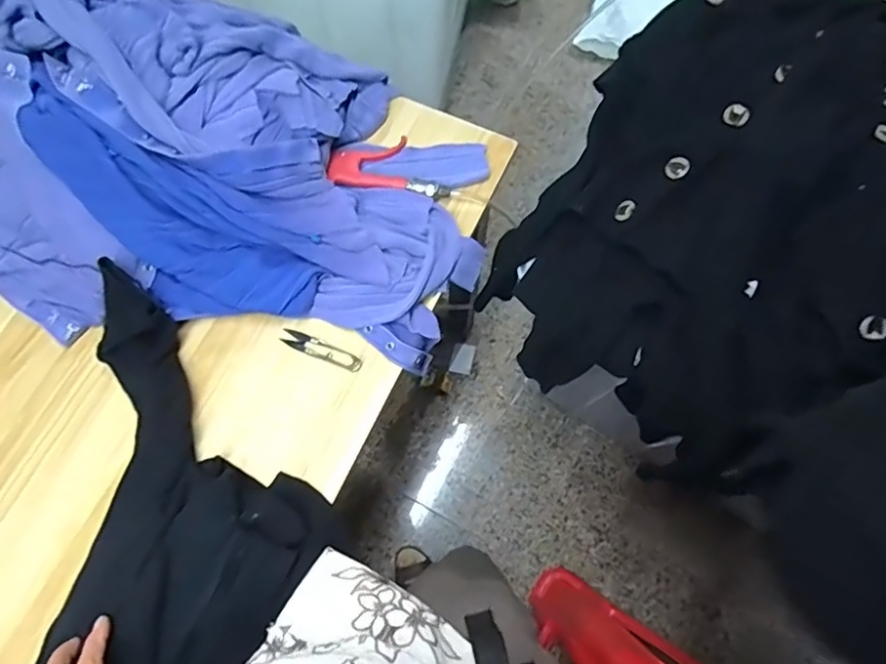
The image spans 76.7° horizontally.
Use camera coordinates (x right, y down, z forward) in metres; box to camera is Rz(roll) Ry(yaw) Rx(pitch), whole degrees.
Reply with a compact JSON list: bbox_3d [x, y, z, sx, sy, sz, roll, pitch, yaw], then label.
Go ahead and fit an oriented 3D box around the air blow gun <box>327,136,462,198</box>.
[{"bbox_3d":[-0.063,-0.222,0.725,0.161,0.025,0.096,4,73,2],"label":"air blow gun"}]

